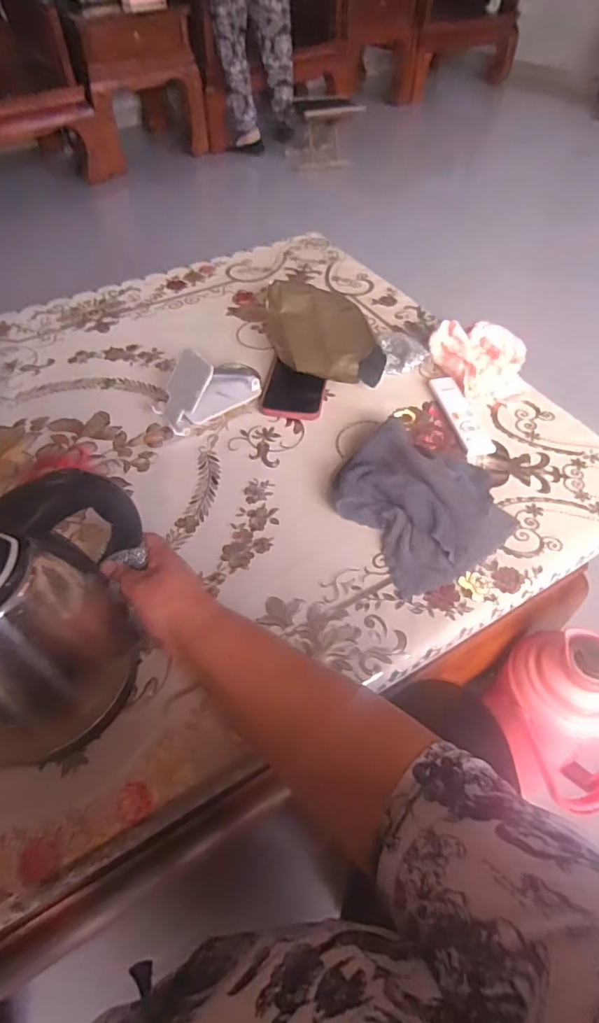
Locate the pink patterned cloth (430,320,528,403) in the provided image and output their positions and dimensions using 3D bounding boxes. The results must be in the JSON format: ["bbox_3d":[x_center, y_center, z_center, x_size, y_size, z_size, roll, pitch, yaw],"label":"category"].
[{"bbox_3d":[0.250,-0.213,0.716,0.138,0.059,0.125,15,53,11],"label":"pink patterned cloth"}]

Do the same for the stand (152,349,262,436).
[{"bbox_3d":[-0.118,-0.169,0.668,0.139,0.070,0.066,-33,58,-24],"label":"stand"}]

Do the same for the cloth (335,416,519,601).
[{"bbox_3d":[0.136,-0.020,0.568,0.172,0.046,0.184,-25,55,-19],"label":"cloth"}]

